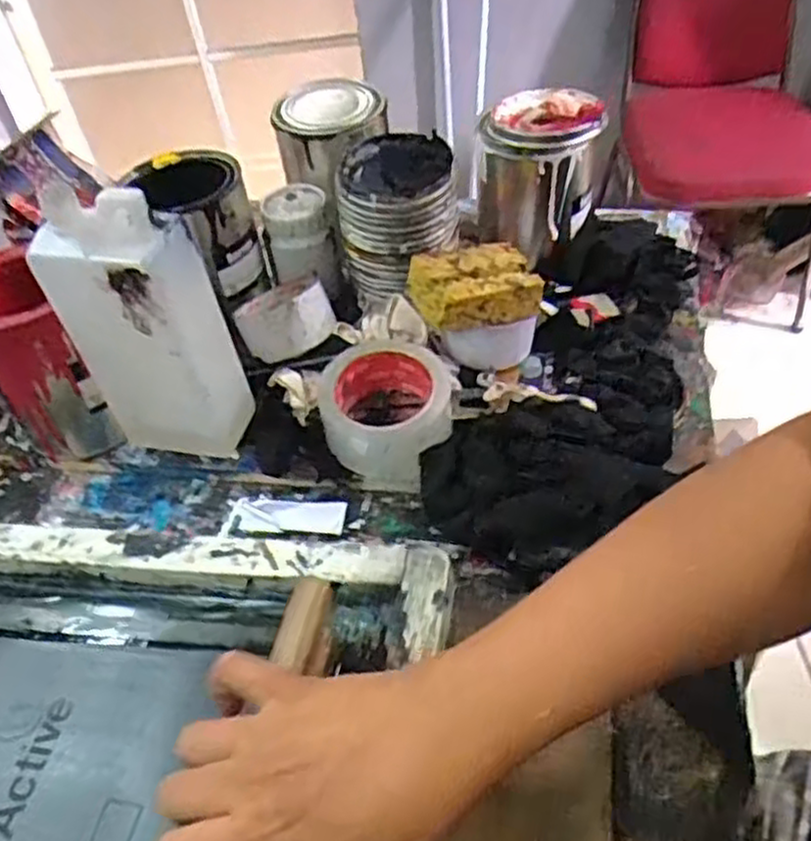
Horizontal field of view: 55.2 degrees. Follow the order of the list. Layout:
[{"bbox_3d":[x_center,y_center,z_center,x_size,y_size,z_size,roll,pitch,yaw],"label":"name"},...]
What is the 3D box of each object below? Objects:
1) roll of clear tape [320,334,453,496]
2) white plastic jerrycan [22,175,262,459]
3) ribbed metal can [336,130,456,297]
[{"bbox_3d":[-0.015,-0.012,0.612,0.103,0.060,0.120,-3,46,4],"label":"roll of clear tape"},{"bbox_3d":[-0.186,-0.065,0.570,0.104,0.211,0.055,9,48,15],"label":"white plastic jerrycan"},{"bbox_3d":[-0.008,-0.187,0.691,0.098,0.112,0.095,-6,46,1],"label":"ribbed metal can"}]

